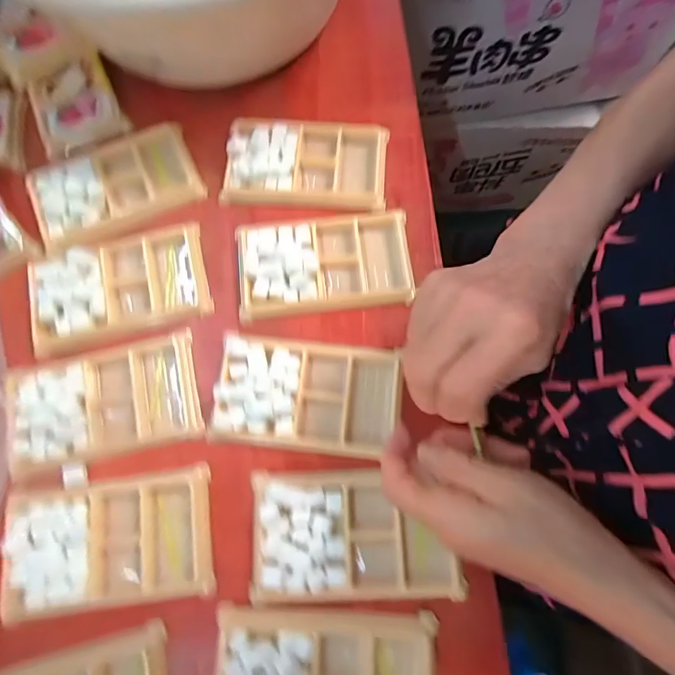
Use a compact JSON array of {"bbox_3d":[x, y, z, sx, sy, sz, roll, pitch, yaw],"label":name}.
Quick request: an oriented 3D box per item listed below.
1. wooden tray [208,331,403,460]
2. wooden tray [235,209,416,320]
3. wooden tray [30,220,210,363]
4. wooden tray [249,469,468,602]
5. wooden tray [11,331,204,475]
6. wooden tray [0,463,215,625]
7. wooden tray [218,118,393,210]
[{"bbox_3d":[-0.021,0.040,0.291,0.130,0.017,0.077,6,75,1],"label":"wooden tray"},{"bbox_3d":[-0.009,-0.059,0.318,0.136,0.014,0.077,-6,75,-3],"label":"wooden tray"},{"bbox_3d":[-0.171,-0.041,0.314,0.133,0.016,0.076,-15,75,-5],"label":"wooden tray"},{"bbox_3d":[0.012,0.129,0.268,0.134,0.011,0.078,-1,75,-1],"label":"wooden tray"},{"bbox_3d":[-0.169,0.046,0.292,0.132,0.014,0.078,-13,75,-5],"label":"wooden tray"},{"bbox_3d":[-0.151,0.136,0.270,0.132,0.009,0.080,-8,75,-3],"label":"wooden tray"},{"bbox_3d":[-0.027,-0.147,0.339,0.132,0.016,0.076,4,75,0],"label":"wooden tray"}]

